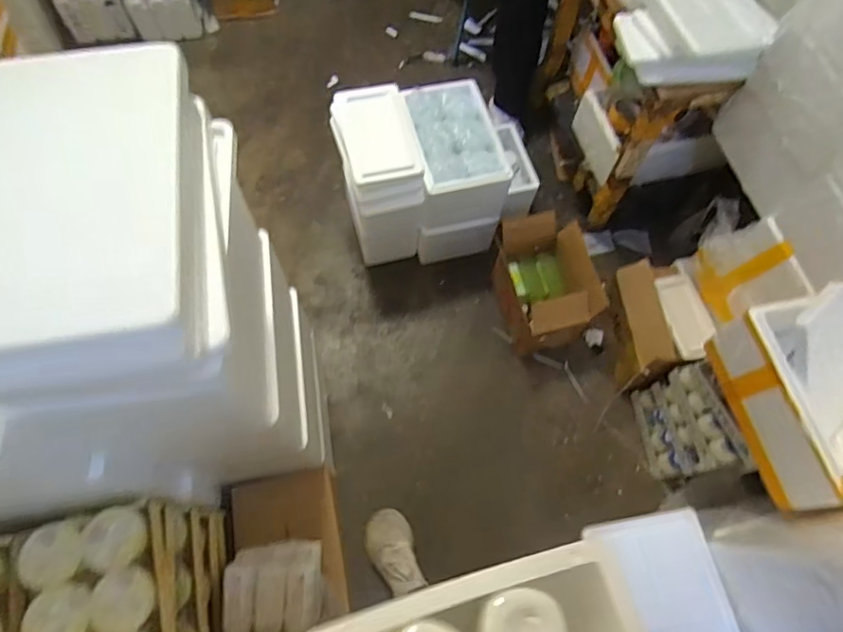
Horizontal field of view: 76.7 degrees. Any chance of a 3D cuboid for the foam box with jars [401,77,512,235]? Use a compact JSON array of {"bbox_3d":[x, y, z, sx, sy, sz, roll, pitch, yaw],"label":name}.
[{"bbox_3d":[0.079,-0.435,1.474,0.239,0.208,0.310,-11,67,-7],"label":"foam box with jars"}]

